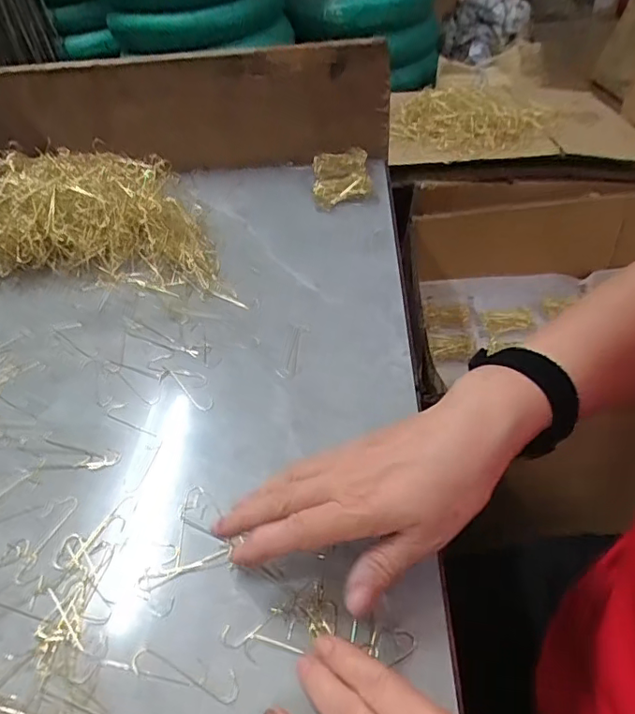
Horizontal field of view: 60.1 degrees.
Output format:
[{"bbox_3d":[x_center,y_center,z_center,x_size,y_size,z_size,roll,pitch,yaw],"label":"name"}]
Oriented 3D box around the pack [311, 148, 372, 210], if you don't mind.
[{"bbox_3d":[0.031,-0.232,0.703,0.071,0.017,0.127,-4,43,3],"label":"pack"}]

